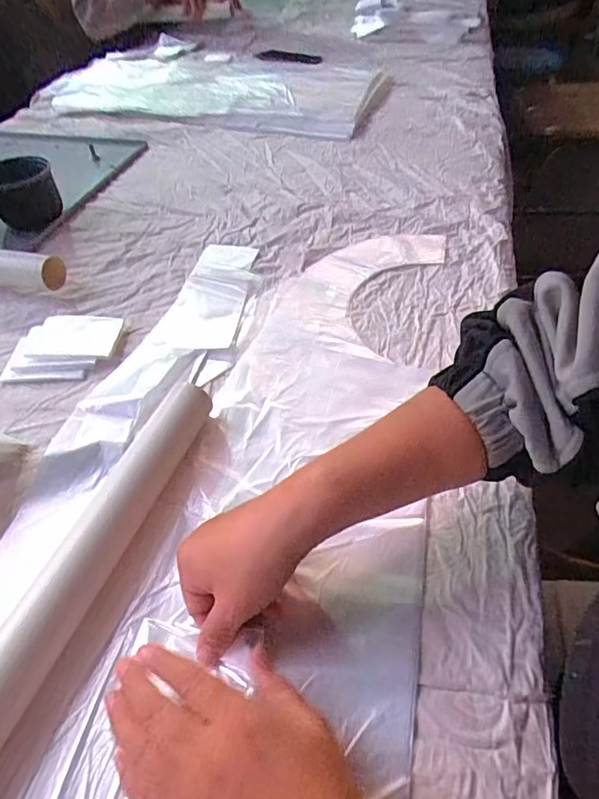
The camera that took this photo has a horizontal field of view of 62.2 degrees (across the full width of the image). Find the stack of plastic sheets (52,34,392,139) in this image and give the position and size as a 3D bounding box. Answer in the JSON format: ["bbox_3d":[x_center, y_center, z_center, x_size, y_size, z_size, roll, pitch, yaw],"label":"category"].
[{"bbox_3d":[-0.172,-0.709,1.092,0.731,0.024,0.457,12,49,14],"label":"stack of plastic sheets"}]

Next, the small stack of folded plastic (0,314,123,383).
[{"bbox_3d":[-0.247,-0.054,0.514,0.104,0.016,0.085,0,48,3],"label":"small stack of folded plastic"}]

